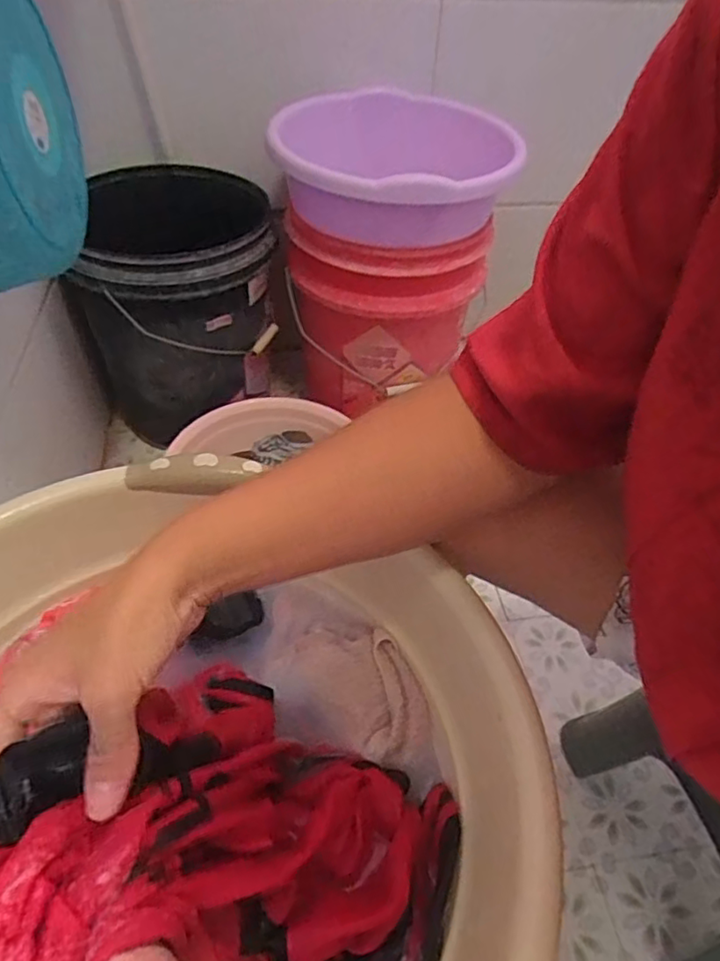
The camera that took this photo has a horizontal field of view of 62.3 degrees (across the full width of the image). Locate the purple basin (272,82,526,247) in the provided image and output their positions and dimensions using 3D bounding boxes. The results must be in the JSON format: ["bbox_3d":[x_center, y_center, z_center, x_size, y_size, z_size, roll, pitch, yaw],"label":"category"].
[{"bbox_3d":[0.064,-0.431,0.826,0.350,0.105,0.334,1,48,-3],"label":"purple basin"}]

